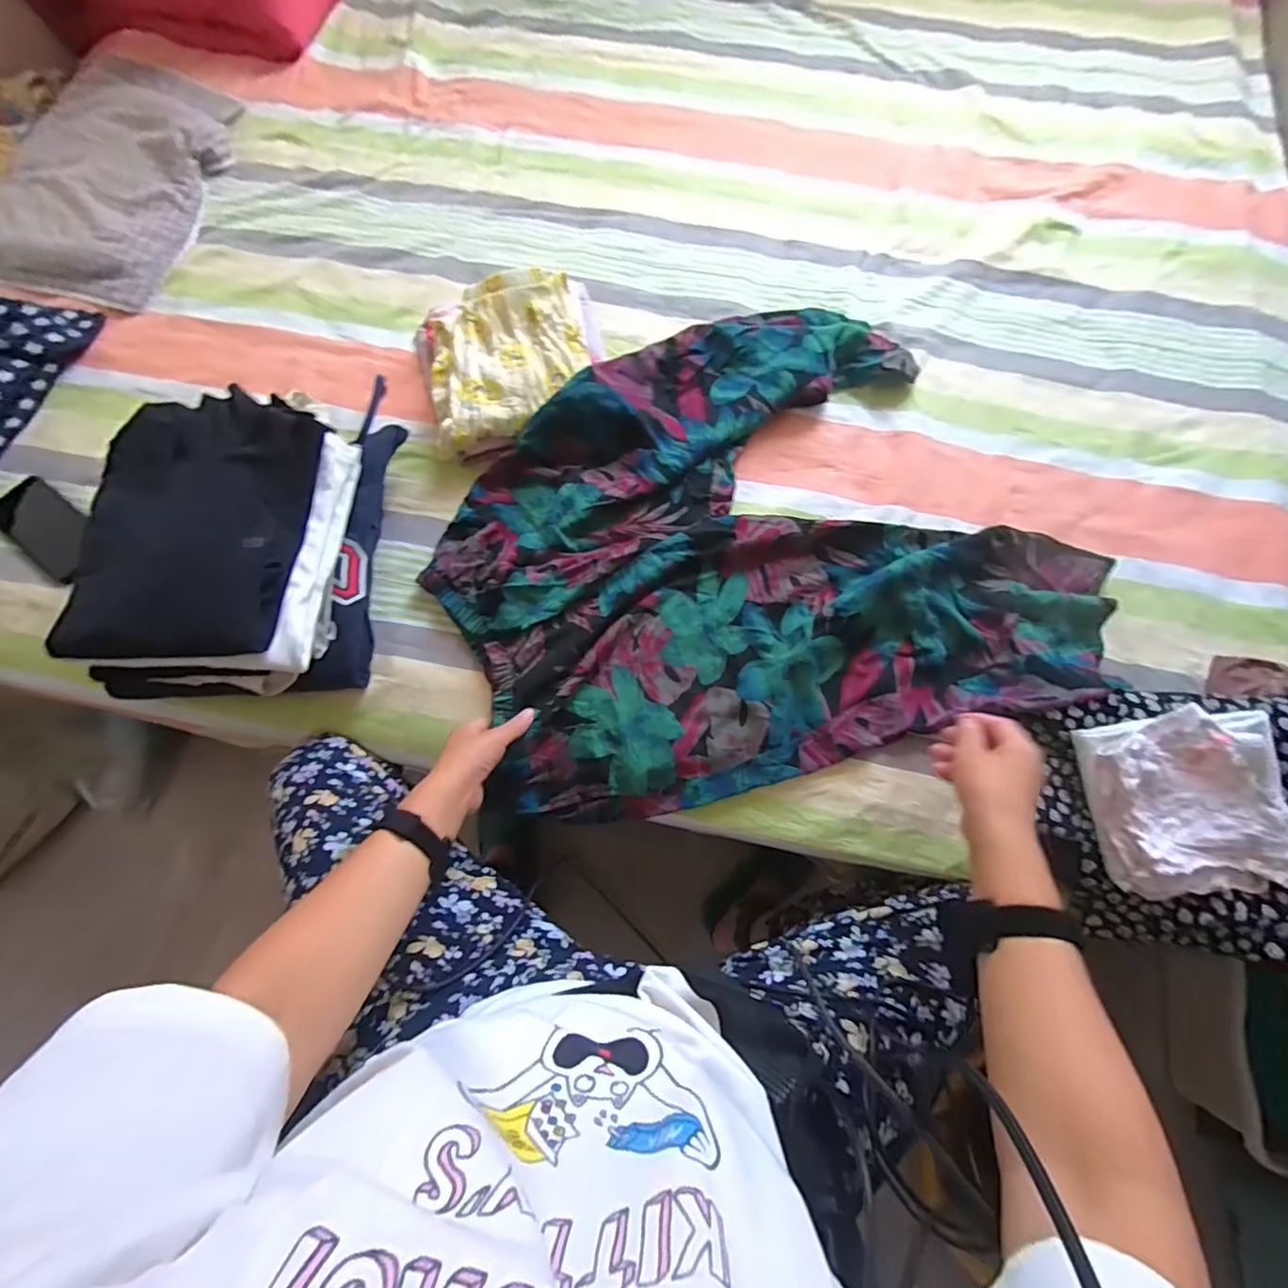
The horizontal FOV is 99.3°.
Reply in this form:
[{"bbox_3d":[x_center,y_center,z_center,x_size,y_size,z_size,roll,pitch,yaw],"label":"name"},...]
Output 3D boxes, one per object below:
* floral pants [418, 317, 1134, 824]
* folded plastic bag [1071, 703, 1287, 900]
[{"bbox_3d":[0.118,-0.140,0.674,0.711,0.067,0.583,-14,73,-4],"label":"floral pants"},{"bbox_3d":[0.526,0.151,0.521,0.175,0.041,0.164,-5,73,-1],"label":"folded plastic bag"}]

